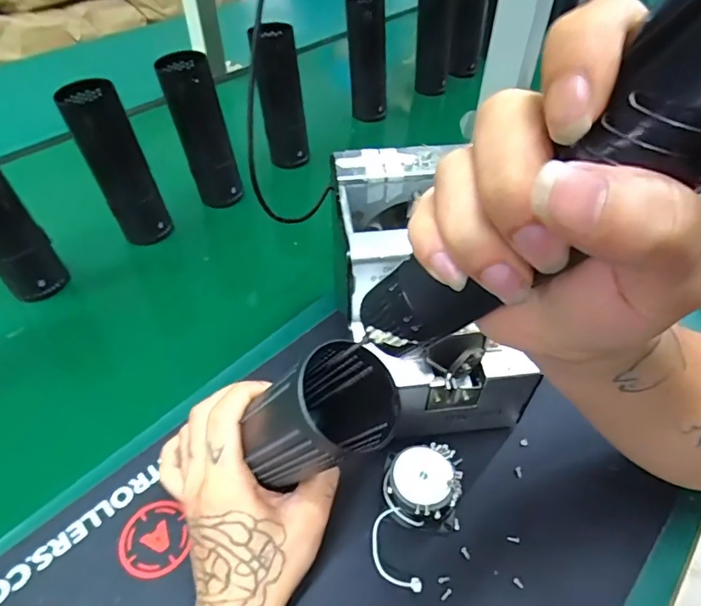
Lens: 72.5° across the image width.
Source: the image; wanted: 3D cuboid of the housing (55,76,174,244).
[{"bbox_3d":[-0.241,-0.141,0.501,0.062,0.158,0.060,1,47,-2],"label":"housing"}]

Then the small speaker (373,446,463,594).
[{"bbox_3d":[0.046,0.134,0.323,0.050,0.029,0.098,12,47,8],"label":"small speaker"}]

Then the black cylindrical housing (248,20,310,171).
[{"bbox_3d":[-0.087,-0.258,0.605,0.059,0.157,0.047,-2,47,-5],"label":"black cylindrical housing"}]

